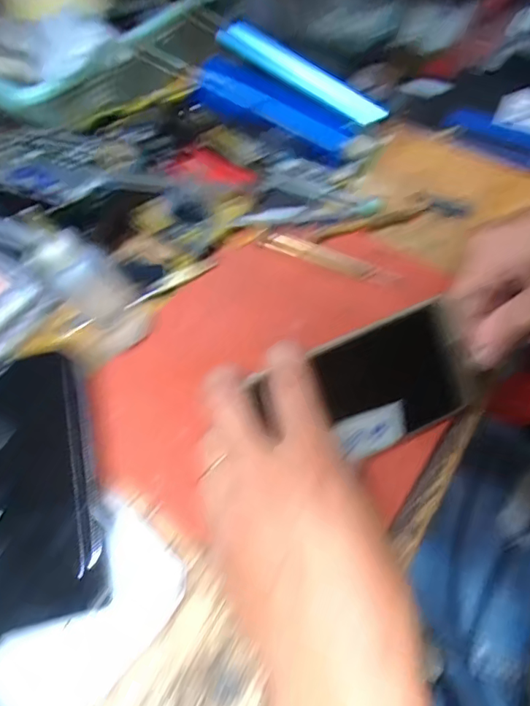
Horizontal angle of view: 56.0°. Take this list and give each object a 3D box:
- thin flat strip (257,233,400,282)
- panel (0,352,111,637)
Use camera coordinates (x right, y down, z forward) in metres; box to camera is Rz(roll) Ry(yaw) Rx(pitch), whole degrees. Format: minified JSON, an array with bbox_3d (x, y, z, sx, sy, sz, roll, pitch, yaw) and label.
[{"bbox_3d":[0.047,-0.070,0.367,0.104,0.010,0.016,19,60,10],"label":"thin flat strip"},{"bbox_3d":[-0.127,0.069,0.274,0.067,0.012,0.141,-7,73,-5],"label":"panel"}]

